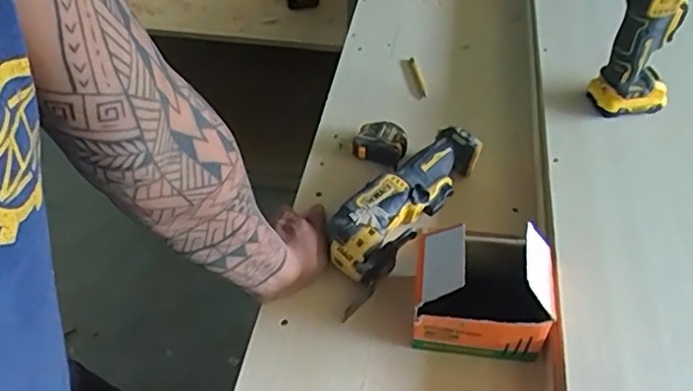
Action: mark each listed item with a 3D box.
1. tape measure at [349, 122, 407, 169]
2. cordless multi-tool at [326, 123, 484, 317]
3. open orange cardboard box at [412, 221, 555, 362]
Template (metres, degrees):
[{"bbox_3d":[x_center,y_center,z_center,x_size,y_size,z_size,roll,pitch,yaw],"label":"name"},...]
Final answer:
[{"bbox_3d":[0.046,-0.068,0.812,0.070,0.038,0.059,21,52,19],"label":"tape measure"},{"bbox_3d":[0.061,0.014,0.720,0.082,0.064,0.254,30,55,25],"label":"cordless multi-tool"},{"bbox_3d":[0.133,0.099,0.612,0.130,0.105,0.096,3,48,4],"label":"open orange cardboard box"}]

